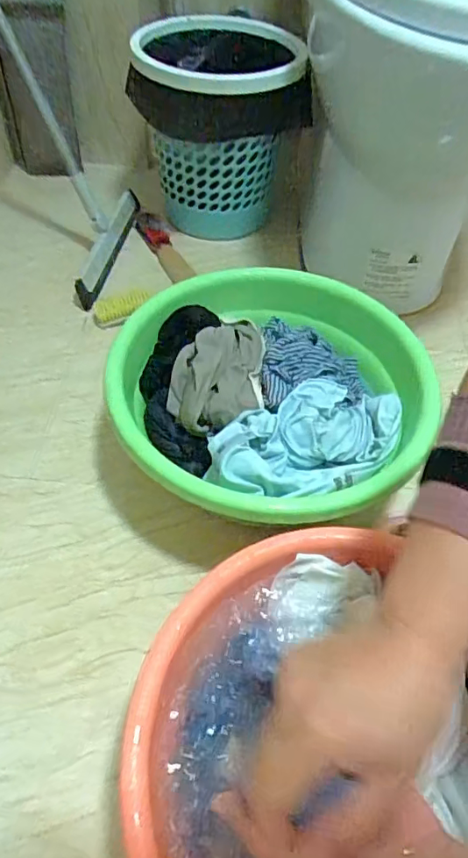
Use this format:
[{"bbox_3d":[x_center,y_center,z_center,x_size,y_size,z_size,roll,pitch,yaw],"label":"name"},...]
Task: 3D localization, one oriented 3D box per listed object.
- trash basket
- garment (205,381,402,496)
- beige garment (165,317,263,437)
[{"bbox_3d":[-0.039,-0.489,0.915,0.244,0.279,0.254,-4,52,-6],"label":"trash basket"},{"bbox_3d":[0.086,0.014,0.592,0.230,0.049,0.125,-23,56,-22],"label":"garment"},{"bbox_3d":[-0.019,-0.074,0.641,0.105,0.053,0.173,6,50,0],"label":"beige garment"}]

